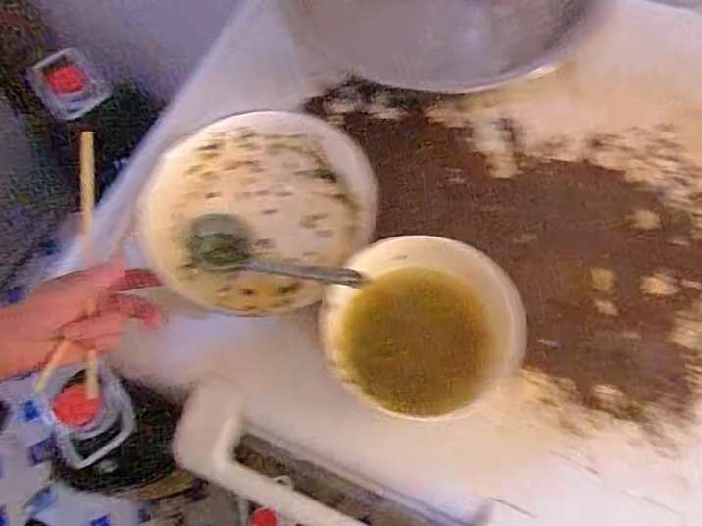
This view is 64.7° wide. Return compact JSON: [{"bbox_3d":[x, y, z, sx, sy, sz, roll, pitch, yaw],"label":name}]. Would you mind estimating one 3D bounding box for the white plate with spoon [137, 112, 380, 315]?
[{"bbox_3d":[-0.086,-0.045,0.524,0.178,0.081,0.201,37,71,16],"label":"white plate with spoon"}]

